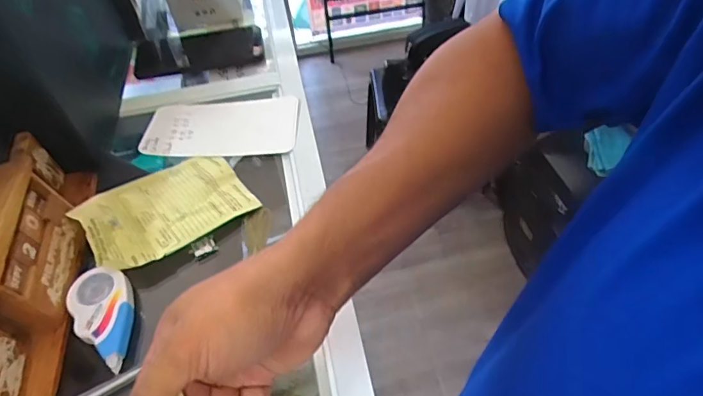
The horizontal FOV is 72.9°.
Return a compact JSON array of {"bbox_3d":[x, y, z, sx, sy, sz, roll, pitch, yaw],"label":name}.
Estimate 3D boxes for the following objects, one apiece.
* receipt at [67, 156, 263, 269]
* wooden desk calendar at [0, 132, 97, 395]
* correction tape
[{"bbox_3d":[-0.172,0.003,0.438,0.140,0.025,0.096,-32,56,-20],"label":"receipt"},{"bbox_3d":[-0.260,0.044,0.376,0.052,0.078,0.235,-12,51,-5],"label":"wooden desk calendar"},{"bbox_3d":[-0.193,0.093,0.375,0.045,0.013,0.086,-29,54,-17],"label":"correction tape"}]

